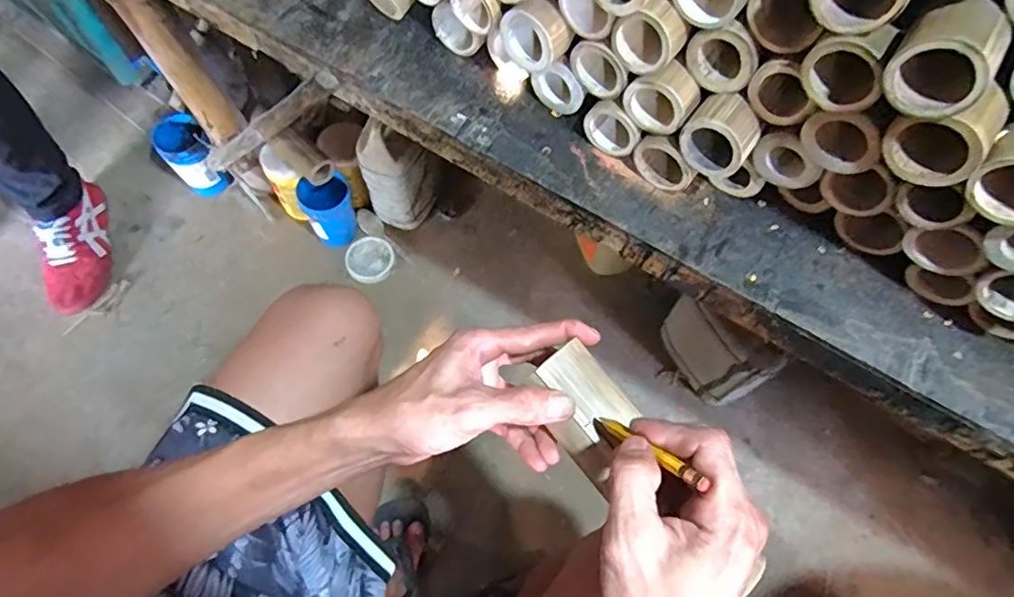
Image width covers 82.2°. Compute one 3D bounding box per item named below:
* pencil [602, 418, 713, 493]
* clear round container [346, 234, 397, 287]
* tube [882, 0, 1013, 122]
[{"bbox_3d":[0.074,0.081,0.318,0.006,0.084,0.009,-32,113,-17],"label":"pencil"},{"bbox_3d":[-0.254,-0.074,1.084,0.086,0.018,0.095,-4,65,-6],"label":"clear round container"},{"bbox_3d":[0.255,-0.139,0.338,0.048,0.049,0.045,38,68,14],"label":"tube"}]

